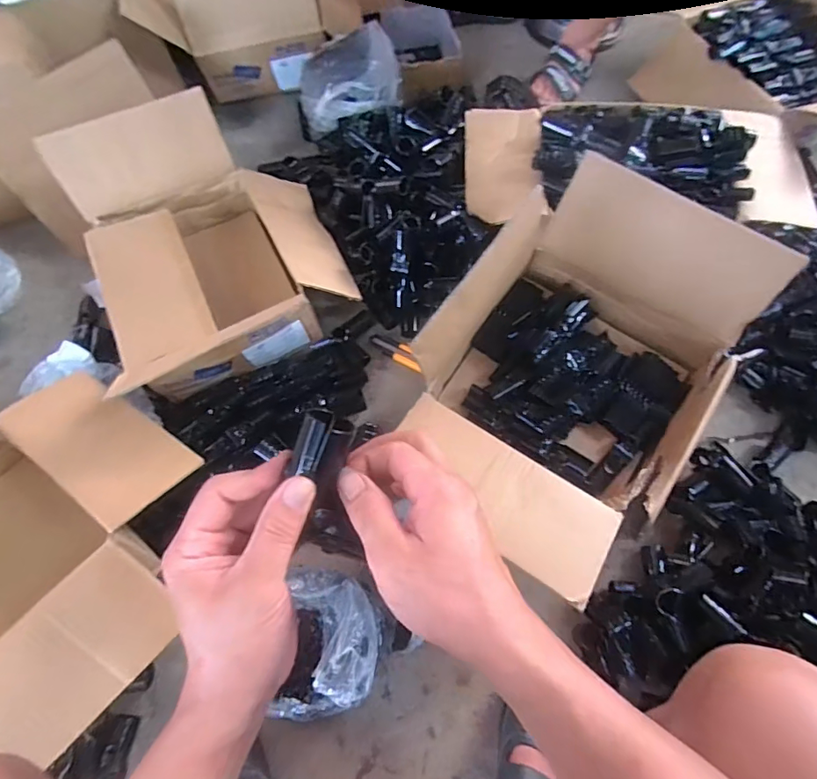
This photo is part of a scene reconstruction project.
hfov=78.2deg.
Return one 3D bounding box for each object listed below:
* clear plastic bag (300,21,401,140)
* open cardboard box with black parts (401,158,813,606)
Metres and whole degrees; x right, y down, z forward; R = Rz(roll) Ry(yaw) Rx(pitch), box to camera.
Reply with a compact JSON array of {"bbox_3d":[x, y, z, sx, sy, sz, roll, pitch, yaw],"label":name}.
[{"bbox_3d":[-0.120,-0.634,1.042,0.202,0.098,0.251,-2,65,0],"label":"clear plastic bag"},{"bbox_3d":[0.220,-0.013,0.669,0.331,0.248,0.459,35,71,16],"label":"open cardboard box with black parts"}]

